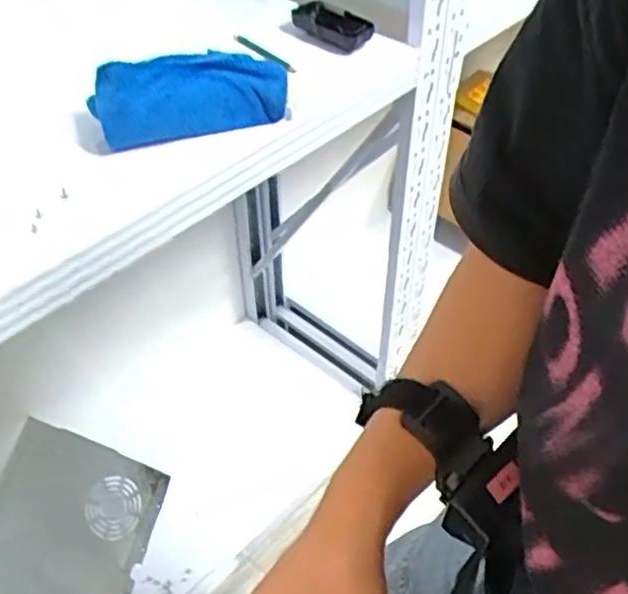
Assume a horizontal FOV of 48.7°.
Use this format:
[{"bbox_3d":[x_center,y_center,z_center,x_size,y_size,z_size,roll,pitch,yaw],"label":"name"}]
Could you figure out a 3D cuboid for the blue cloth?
[{"bbox_3d":[-0.128,-0.205,0.712,0.200,0.054,0.078,-9,46,-8],"label":"blue cloth"}]

